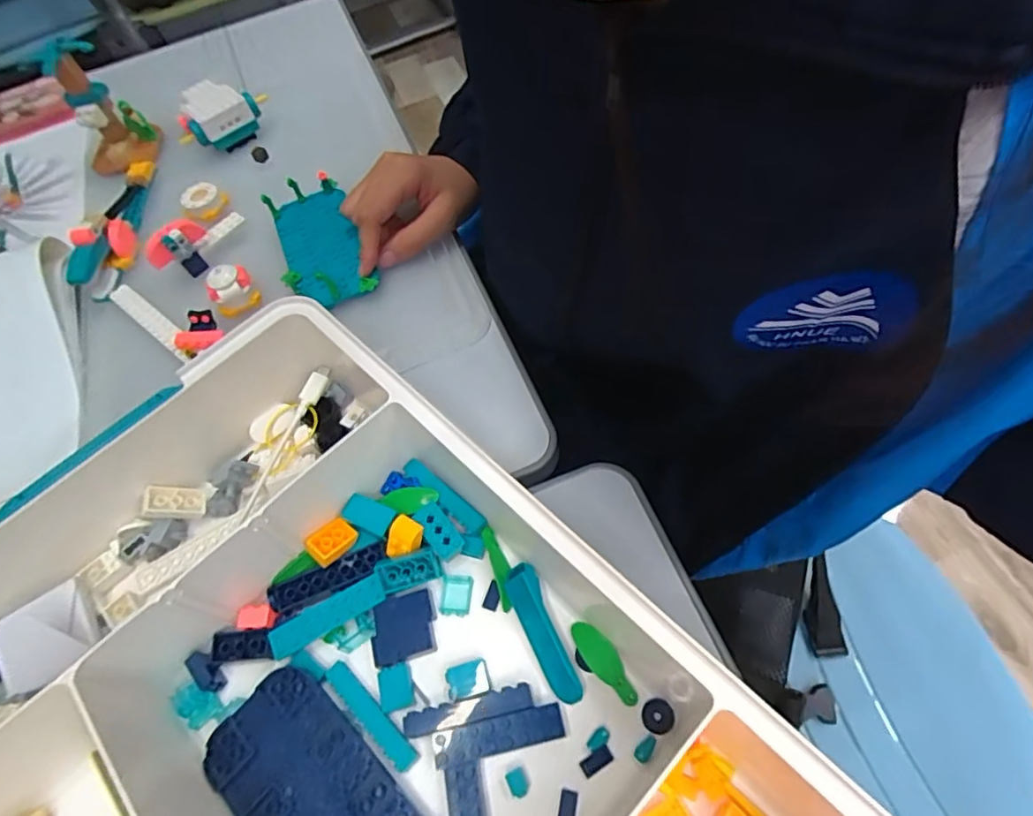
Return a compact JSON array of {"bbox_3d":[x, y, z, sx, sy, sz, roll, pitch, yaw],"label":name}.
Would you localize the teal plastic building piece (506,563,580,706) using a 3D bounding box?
[{"bbox_3d":[0.013,0.115,0.300,0.016,0.012,0.070,-21,60,-8],"label":"teal plastic building piece"}]

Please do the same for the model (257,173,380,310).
[{"bbox_3d":[-0.156,-0.129,0.453,0.060,0.019,0.131,-22,61,-9],"label":"model"}]

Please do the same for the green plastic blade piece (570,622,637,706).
[{"bbox_3d":[0.044,0.128,0.294,0.016,0.004,0.045,-30,62,-13],"label":"green plastic blade piece"}]

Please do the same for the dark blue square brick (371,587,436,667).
[{"bbox_3d":[-0.060,0.116,0.310,0.033,0.007,0.033,-12,59,-3],"label":"dark blue square brick"}]

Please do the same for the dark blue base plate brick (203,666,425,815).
[{"bbox_3d":[-0.092,0.185,0.270,0.123,0.006,0.063,38,68,23],"label":"dark blue base plate brick"}]

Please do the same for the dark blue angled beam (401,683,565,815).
[{"bbox_3d":[-0.008,0.179,0.266,0.070,0.011,0.088,-14,59,-5],"label":"dark blue angled beam"}]

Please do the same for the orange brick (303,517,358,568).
[{"bbox_3d":[-0.105,0.075,0.329,0.019,0.007,0.025,42,57,13],"label":"orange brick"}]

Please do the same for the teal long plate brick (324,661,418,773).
[{"bbox_3d":[-0.074,0.154,0.293,0.062,0.005,0.010,38,68,23],"label":"teal long plate brick"}]

